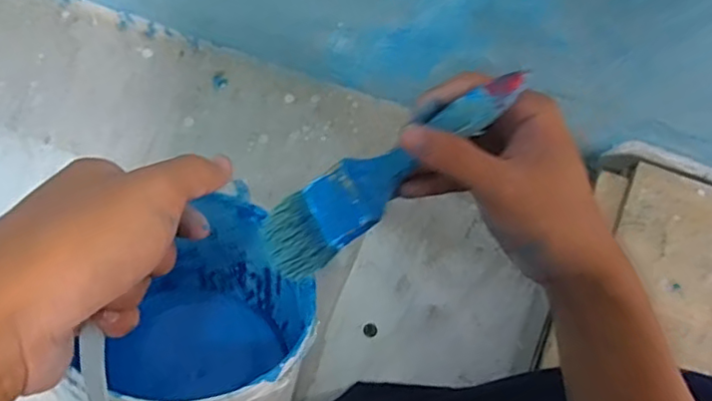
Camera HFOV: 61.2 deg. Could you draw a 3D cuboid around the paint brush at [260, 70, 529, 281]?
[{"bbox_3d":[0.018,-0.016,0.344,0.172,0.009,0.046,-35,70,17],"label":"paint brush"}]

